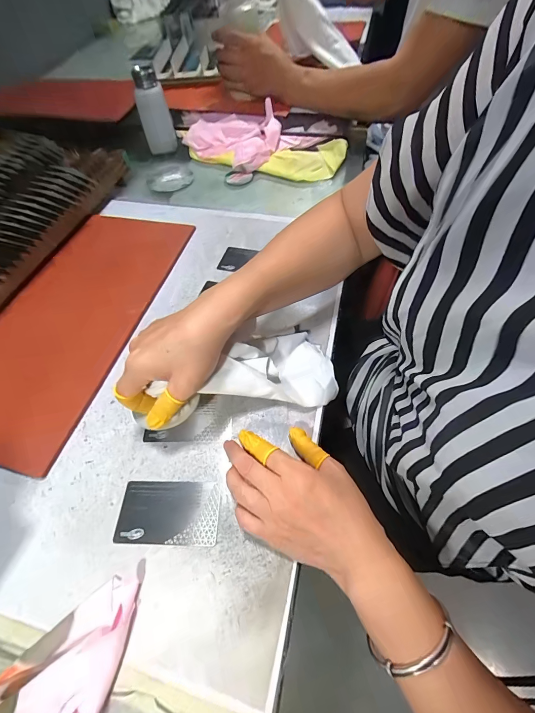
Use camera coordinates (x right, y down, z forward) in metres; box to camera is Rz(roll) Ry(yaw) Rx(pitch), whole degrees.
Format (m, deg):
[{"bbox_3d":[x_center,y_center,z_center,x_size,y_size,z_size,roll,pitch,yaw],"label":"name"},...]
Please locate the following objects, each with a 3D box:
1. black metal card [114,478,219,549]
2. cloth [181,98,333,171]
[{"bbox_3d":[-0.086,0.136,0.279,0.086,0.004,0.051,-1,55,3],"label":"black metal card"},{"bbox_3d":[-0.040,-0.448,0.627,0.218,0.033,0.235,-35,62,-18],"label":"cloth"}]

